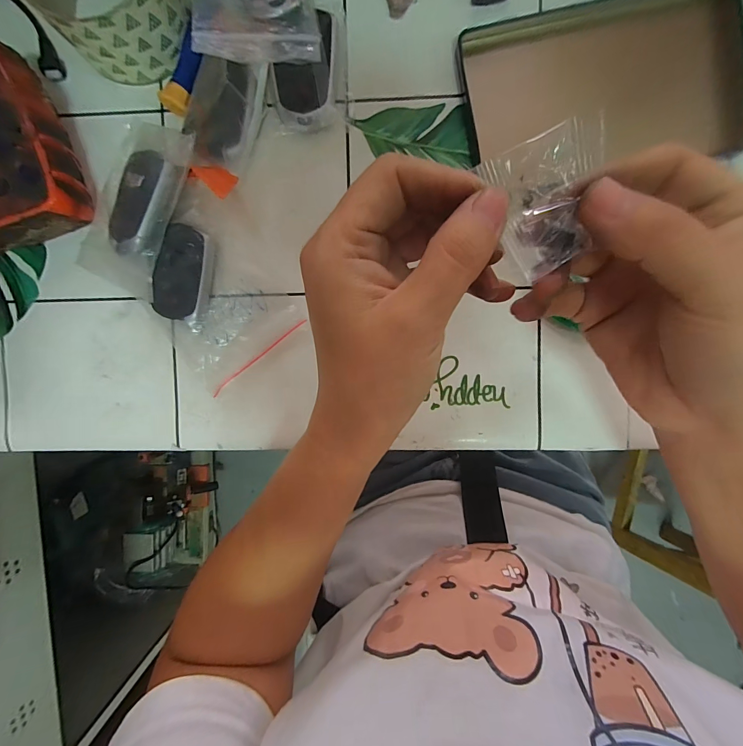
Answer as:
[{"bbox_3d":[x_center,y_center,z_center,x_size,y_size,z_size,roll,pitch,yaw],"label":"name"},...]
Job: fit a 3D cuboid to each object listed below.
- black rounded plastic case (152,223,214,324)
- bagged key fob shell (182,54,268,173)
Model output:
[{"bbox_3d":[-0.117,-0.062,0.222,0.029,0.015,0.056,14,93,2],"label":"black rounded plastic case"},{"bbox_3d":[-0.085,-0.153,0.206,0.035,0.010,0.066,18,94,-26],"label":"bagged key fob shell"}]

